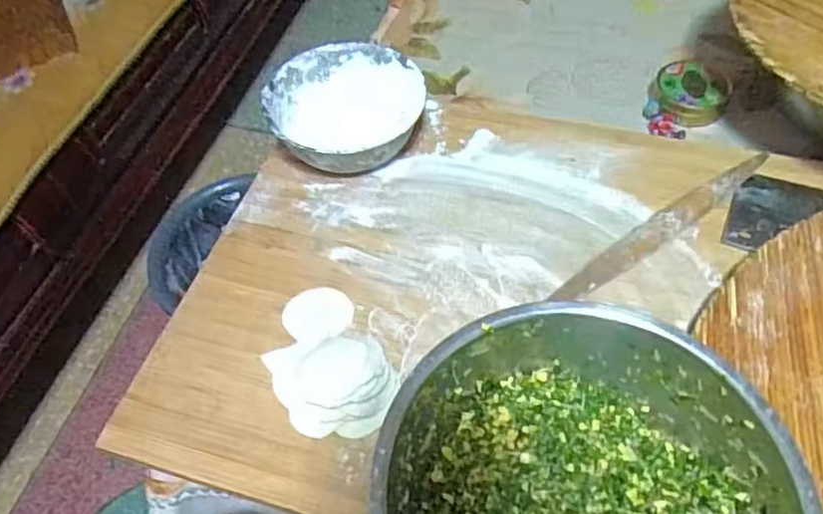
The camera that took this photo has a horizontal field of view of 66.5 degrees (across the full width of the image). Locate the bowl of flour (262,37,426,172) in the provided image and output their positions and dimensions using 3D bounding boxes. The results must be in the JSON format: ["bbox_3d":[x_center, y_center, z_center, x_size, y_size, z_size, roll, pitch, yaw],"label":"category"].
[{"bbox_3d":[-0.073,-0.149,0.658,0.142,0.066,0.155,-2,54,2],"label":"bowl of flour"}]

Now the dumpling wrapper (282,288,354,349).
[{"bbox_3d":[-0.081,0.050,0.544,0.057,0.004,0.055,-1,49,1],"label":"dumpling wrapper"}]

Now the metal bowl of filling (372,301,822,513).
[{"bbox_3d":[0.102,0.144,0.394,0.233,0.079,0.216,-2,56,3],"label":"metal bowl of filling"}]

